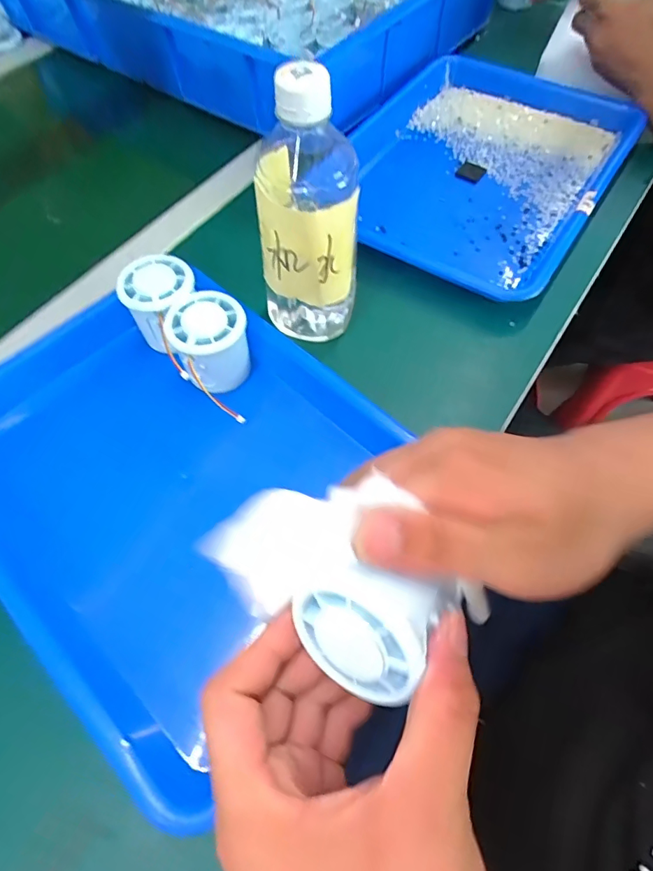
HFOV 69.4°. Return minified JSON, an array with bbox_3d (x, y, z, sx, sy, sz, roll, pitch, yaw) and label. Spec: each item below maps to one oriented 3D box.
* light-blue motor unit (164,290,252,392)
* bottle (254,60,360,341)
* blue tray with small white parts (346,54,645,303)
[{"bbox_3d":[-0.085,-0.067,0.358,0.056,0.056,0.059,-1,61,1],"label":"light-blue motor unit"},{"bbox_3d":[-0.012,-0.148,0.328,0.070,0.179,0.061,-2,61,0],"label":"bottle"},{"bbox_3d":[0.151,-0.276,0.488,0.260,0.039,0.318,30,66,17],"label":"blue tray with small white parts"}]

